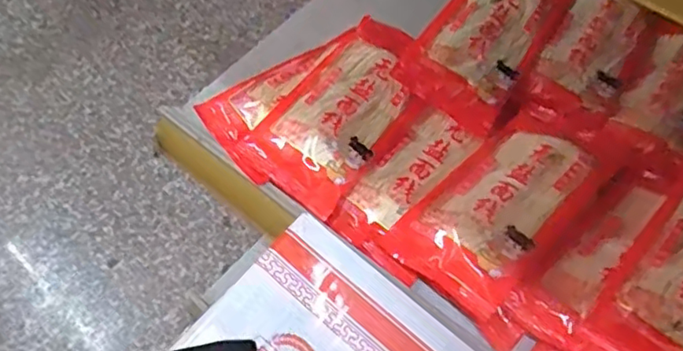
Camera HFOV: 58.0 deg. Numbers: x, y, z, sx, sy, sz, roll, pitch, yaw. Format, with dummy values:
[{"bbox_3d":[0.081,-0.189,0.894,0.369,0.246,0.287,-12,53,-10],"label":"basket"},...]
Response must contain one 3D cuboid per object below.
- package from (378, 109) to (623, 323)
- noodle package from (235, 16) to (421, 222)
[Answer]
[{"bbox_3d":[0.105,0.015,0.390,0.077,0.029,0.148,40,69,22],"label":"package"},{"bbox_3d":[0.003,-0.047,0.431,0.076,0.016,0.141,36,68,20],"label":"noodle package"}]

